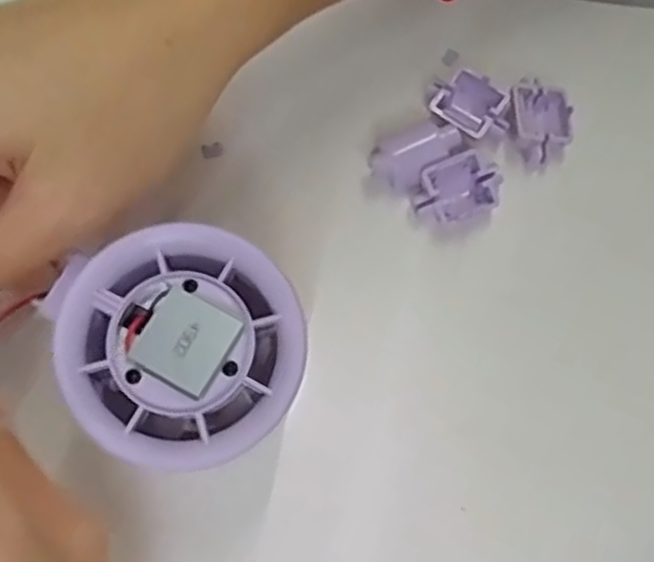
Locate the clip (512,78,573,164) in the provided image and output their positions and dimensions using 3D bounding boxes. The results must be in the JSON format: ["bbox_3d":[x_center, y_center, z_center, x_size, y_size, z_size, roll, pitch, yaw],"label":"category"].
[{"bbox_3d":[0.070,-0.053,0.246,0.018,0.009,0.026,-5,75,-4],"label":"clip"}]

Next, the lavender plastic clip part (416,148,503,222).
[{"bbox_3d":[0.042,-0.030,0.240,0.026,0.009,0.019,-23,77,-8],"label":"lavender plastic clip part"}]

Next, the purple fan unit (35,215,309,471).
[{"bbox_3d":[-0.036,0.014,0.182,0.059,0.018,0.058,0,75,-1],"label":"purple fan unit"}]

